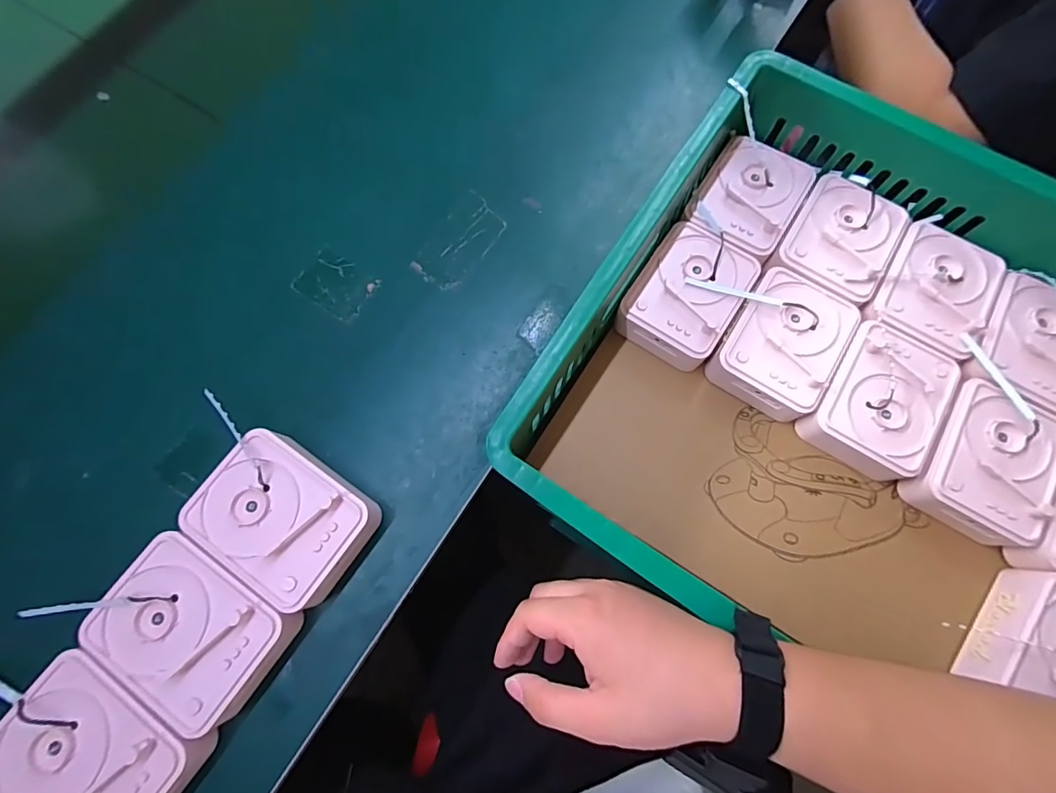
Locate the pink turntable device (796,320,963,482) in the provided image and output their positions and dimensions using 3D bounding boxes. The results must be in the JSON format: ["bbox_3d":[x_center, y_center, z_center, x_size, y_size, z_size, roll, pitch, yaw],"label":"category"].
[{"bbox_3d":[0.329,0.003,0.454,0.101,0.048,0.129,30,77,9],"label":"pink turntable device"}]

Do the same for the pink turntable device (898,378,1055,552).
[{"bbox_3d":[0.414,0.061,0.437,0.102,0.047,0.130,31,78,8],"label":"pink turntable device"}]

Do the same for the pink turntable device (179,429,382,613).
[{"bbox_3d":[-0.195,0.096,0.395,0.125,0.046,0.098,34,78,9],"label":"pink turntable device"}]

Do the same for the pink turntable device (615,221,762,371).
[{"bbox_3d":[0.157,-0.100,0.485,0.098,0.048,0.132,31,78,8],"label":"pink turntable device"}]

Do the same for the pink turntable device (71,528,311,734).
[{"bbox_3d":[-0.254,0.176,0.369,0.124,0.041,0.094,32,77,9],"label":"pink turntable device"}]

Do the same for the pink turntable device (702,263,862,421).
[{"bbox_3d":[0.244,-0.052,0.467,0.102,0.046,0.134,29,78,8],"label":"pink turntable device"}]

